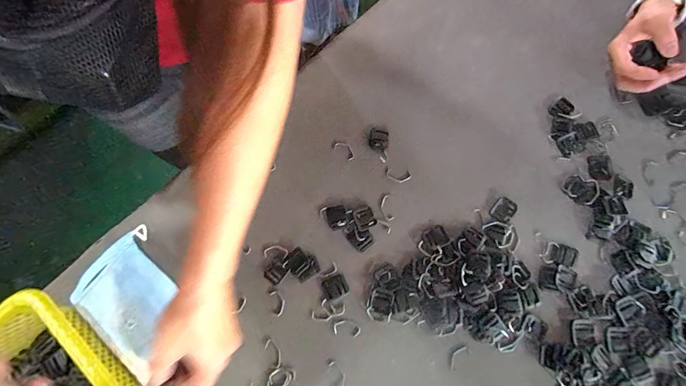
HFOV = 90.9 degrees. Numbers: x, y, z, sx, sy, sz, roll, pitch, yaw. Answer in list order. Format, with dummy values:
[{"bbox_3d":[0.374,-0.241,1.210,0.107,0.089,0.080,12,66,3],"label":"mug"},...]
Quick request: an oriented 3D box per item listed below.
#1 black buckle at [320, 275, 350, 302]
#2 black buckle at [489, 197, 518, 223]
[{"bbox_3d":[-0.011,0.133,0.471,0.035,0.004,0.031,-24,78,-5],"label":"black buckle"},{"bbox_3d":[0.234,0.025,0.491,0.031,0.004,0.037,44,81,9],"label":"black buckle"}]

